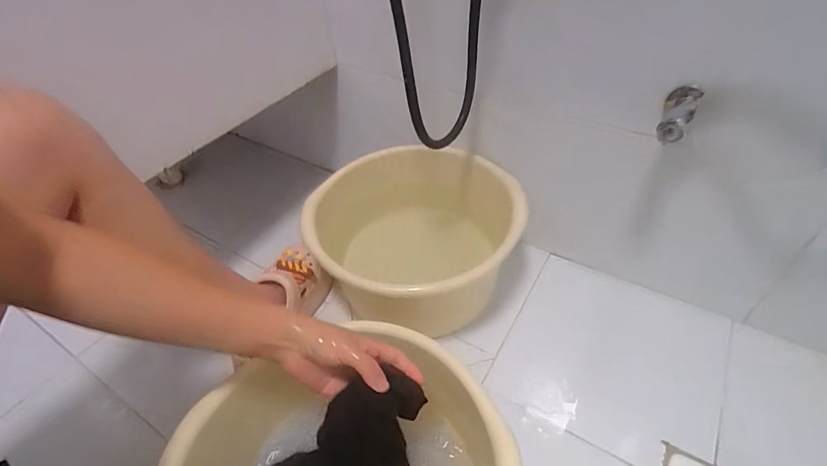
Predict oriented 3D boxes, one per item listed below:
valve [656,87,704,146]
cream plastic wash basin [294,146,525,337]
[{"bbox_3d":[0.312,-0.141,0.503,0.033,0.029,0.084,22,64,26],"label":"valve"},{"bbox_3d":[0.002,0.018,0.738,0.331,0.186,0.324,-3,45,3],"label":"cream plastic wash basin"}]

